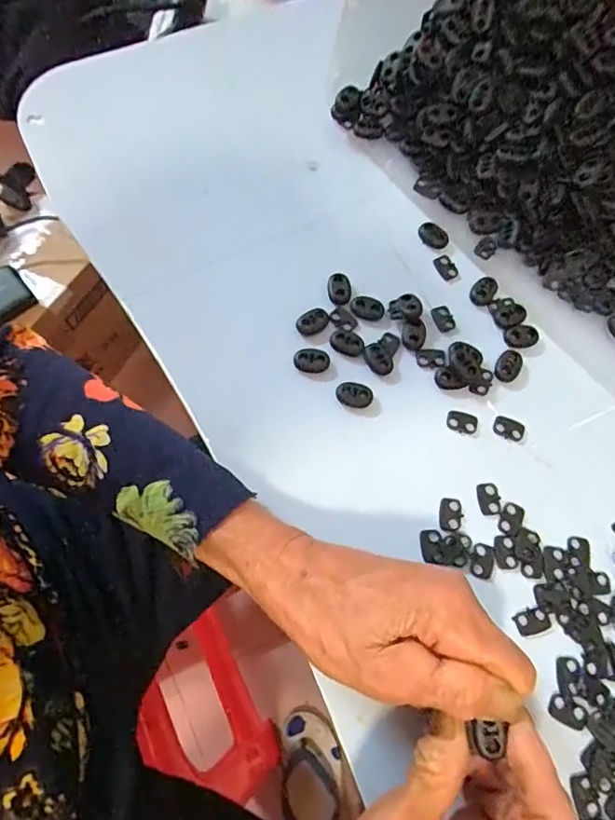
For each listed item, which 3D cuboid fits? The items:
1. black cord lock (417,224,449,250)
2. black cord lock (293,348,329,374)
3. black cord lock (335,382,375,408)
[{"bbox_3d":[0.087,-0.120,0.364,0.022,0.005,0.015,41,75,15],"label":"black cord lock"},{"bbox_3d":[0.003,-0.031,0.330,0.022,0.004,0.015,9,70,5],"label":"black cord lock"},{"bbox_3d":[0.029,-0.009,0.323,0.022,0.005,0.015,10,70,5],"label":"black cord lock"}]

